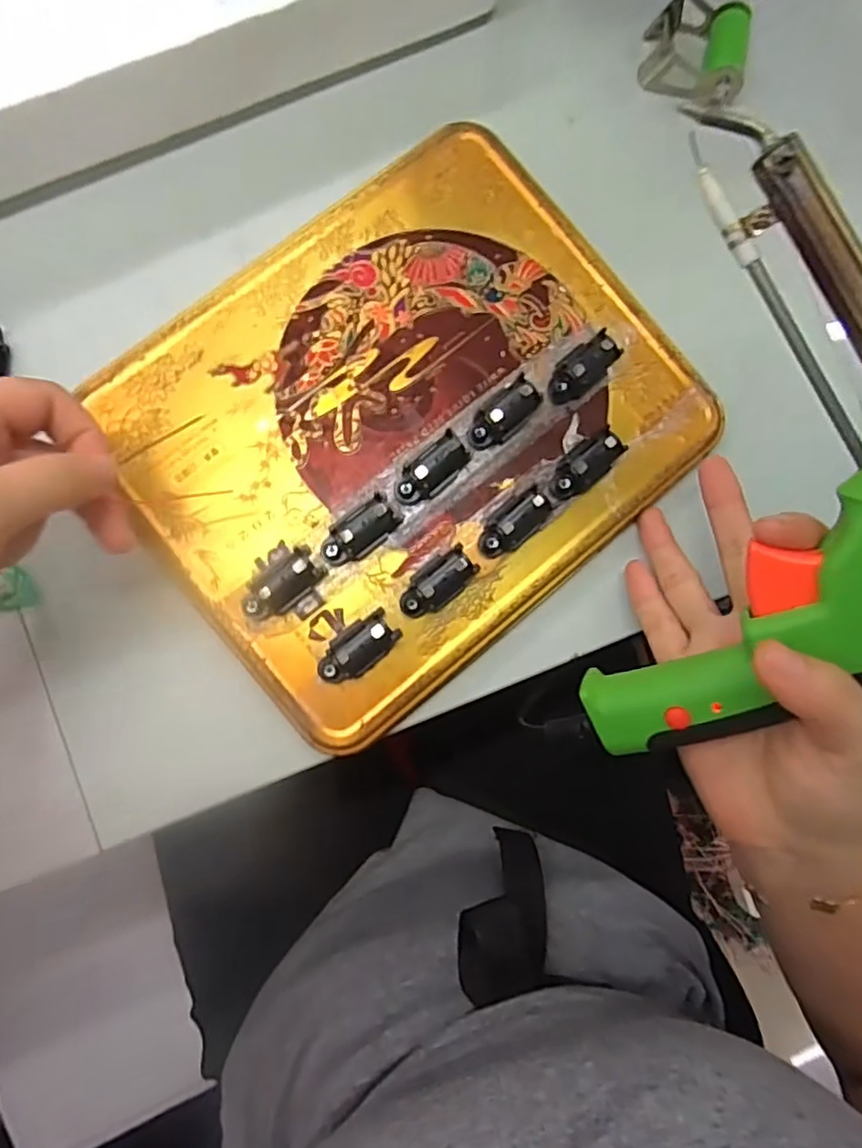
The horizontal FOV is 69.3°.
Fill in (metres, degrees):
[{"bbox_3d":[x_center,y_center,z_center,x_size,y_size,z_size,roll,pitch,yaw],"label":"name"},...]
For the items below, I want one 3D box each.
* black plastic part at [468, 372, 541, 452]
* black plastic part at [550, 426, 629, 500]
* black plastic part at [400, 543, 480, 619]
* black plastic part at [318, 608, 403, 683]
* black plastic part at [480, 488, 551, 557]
[{"bbox_3d":[0.031,-0.069,0.268,0.035,0.016,0.015,-43,89,-7],"label":"black plastic part"},{"bbox_3d":[0.067,-0.048,0.271,0.034,0.015,0.016,-37,88,-7],"label":"black plastic part"},{"bbox_3d":[0.003,0.004,0.259,0.037,0.014,0.016,-40,88,-7],"label":"black plastic part"},{"bbox_3d":[-0.030,0.030,0.254,0.035,0.015,0.019,-37,88,-7],"label":"black plastic part"},{"bbox_3d":[0.035,-0.021,0.264,0.033,0.015,0.015,-39,88,-7],"label":"black plastic part"}]

